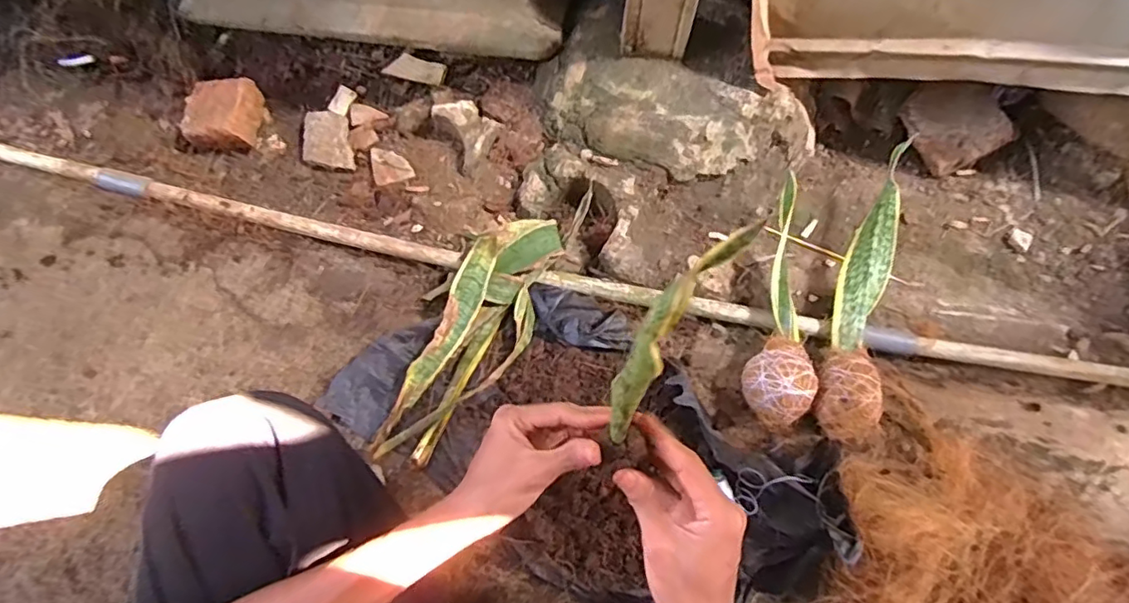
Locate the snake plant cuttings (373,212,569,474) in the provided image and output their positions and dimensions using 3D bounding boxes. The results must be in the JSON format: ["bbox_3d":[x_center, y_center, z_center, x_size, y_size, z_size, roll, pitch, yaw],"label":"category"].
[{"bbox_3d":[-0.101,0.038,0.662,0.104,0.049,0.324,26,74,9],"label":"snake plant cuttings"}]

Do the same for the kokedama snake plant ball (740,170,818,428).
[{"bbox_3d":[0.261,-0.001,0.676,0.071,0.071,0.296,15,73,5],"label":"kokedama snake plant ball"}]

